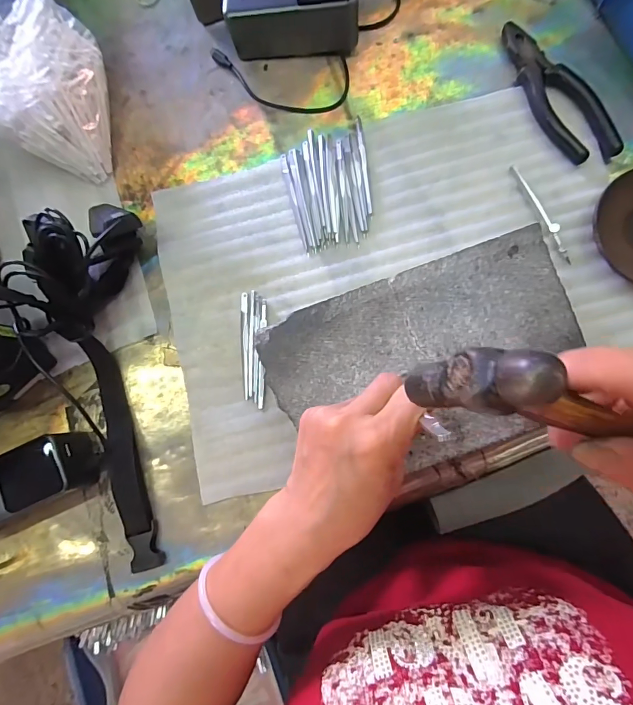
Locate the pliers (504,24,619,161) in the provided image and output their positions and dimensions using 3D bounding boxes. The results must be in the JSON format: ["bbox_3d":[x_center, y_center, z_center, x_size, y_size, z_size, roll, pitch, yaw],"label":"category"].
[{"bbox_3d":[0.230,-0.252,0.382,0.053,0.015,0.163,-29,81,1],"label":"pliers"}]

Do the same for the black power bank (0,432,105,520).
[{"bbox_3d":[-0.269,0.120,0.358,0.139,0.053,0.059,-24,81,1],"label":"black power bank"}]

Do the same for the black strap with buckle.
[{"bbox_3d":[-0.184,0.091,0.371,0.027,0.015,0.217,-19,81,2],"label":"black strap with buckle"}]

